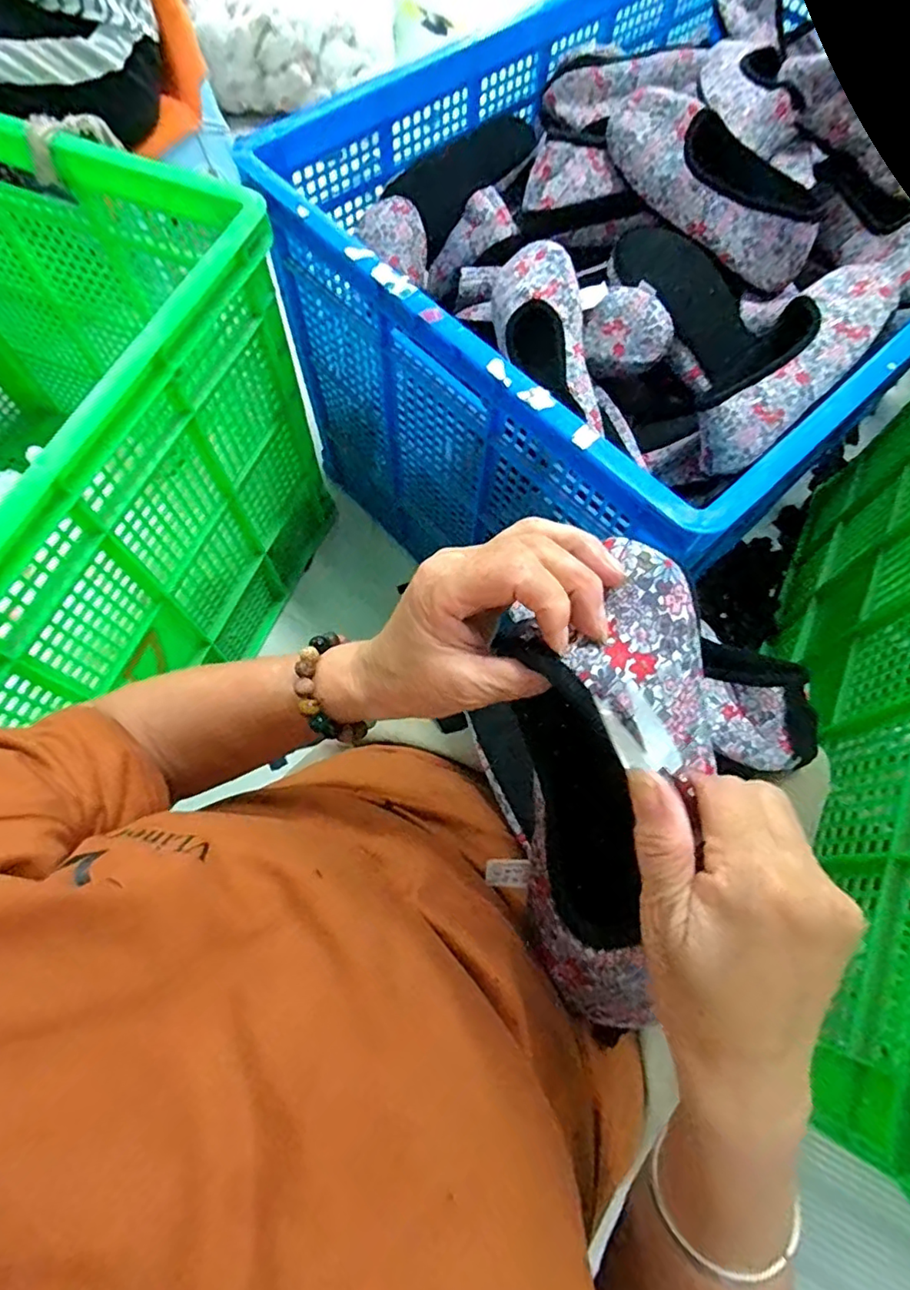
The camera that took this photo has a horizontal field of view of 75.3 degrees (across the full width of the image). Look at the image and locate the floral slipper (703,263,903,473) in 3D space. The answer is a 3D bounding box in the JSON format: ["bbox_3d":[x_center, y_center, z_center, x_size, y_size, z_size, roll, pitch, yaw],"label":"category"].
[{"bbox_3d":[0.351,-0.289,0.612,0.094,0.075,0.264,40,73,13],"label":"floral slipper"}]

